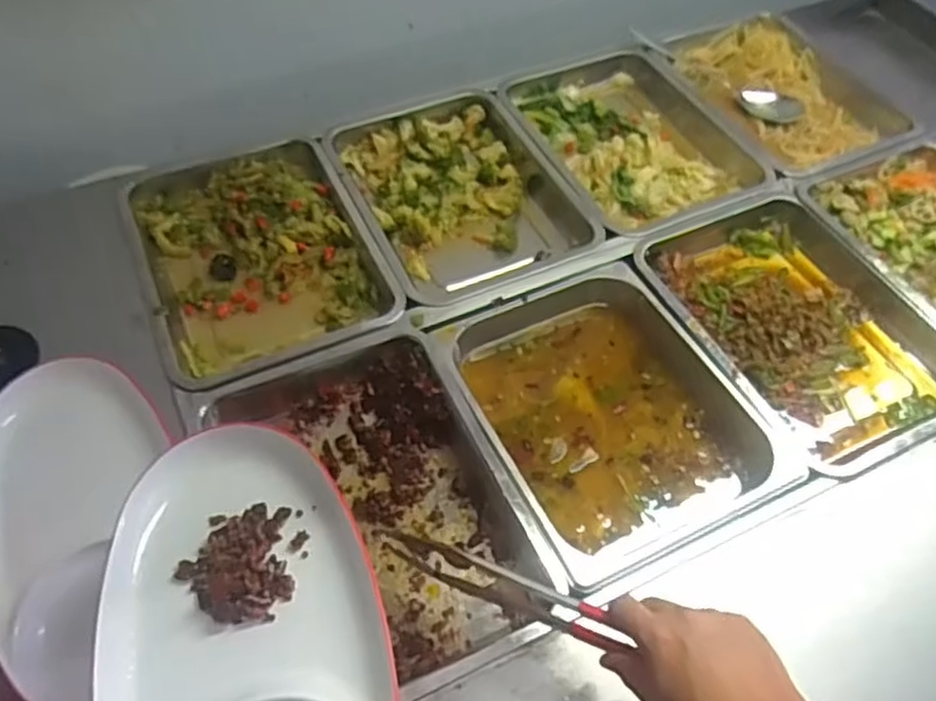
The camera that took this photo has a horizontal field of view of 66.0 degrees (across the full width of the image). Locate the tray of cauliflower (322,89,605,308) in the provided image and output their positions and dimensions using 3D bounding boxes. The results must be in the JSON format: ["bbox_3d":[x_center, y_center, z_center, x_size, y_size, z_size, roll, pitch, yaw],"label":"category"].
[{"bbox_3d":[-0.014,-0.199,0.949,0.257,0.067,0.345,-19,58,-18],"label":"tray of cauliflower"}]

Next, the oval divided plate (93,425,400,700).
[{"bbox_3d":[-0.142,0.195,0.464,0.172,0.039,0.325,-13,56,-15],"label":"oval divided plate"}]

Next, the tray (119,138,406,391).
[{"bbox_3d":[-0.260,-0.124,0.872,0.254,0.053,0.353,-18,57,-18],"label":"tray"}]

